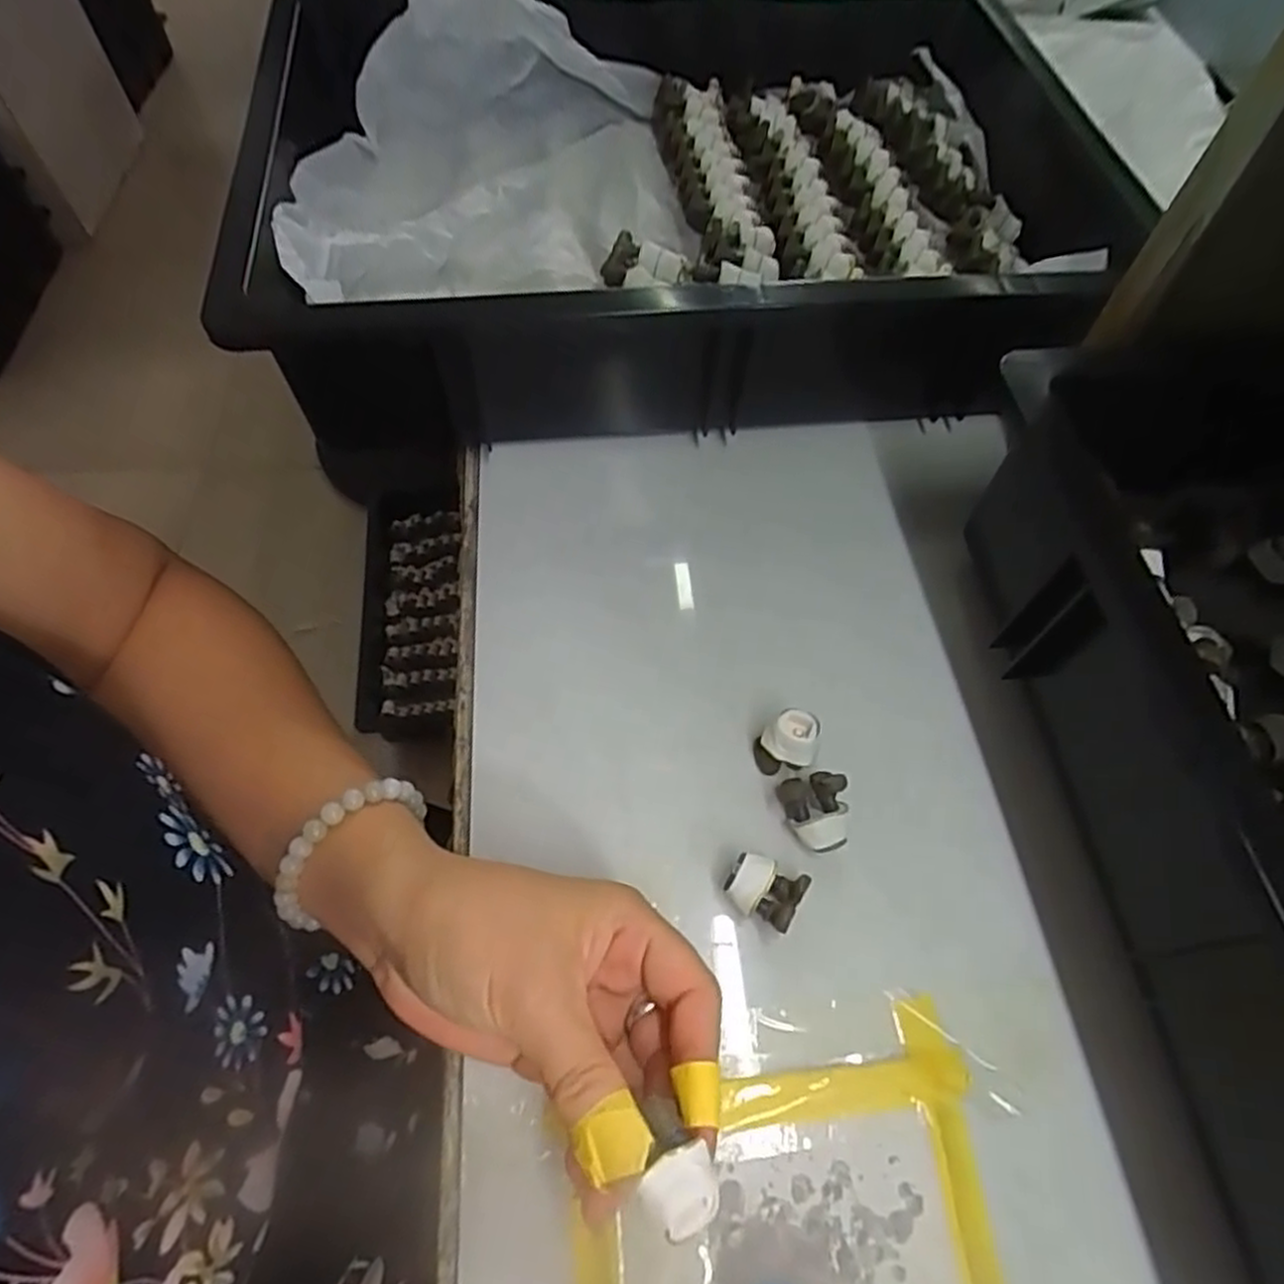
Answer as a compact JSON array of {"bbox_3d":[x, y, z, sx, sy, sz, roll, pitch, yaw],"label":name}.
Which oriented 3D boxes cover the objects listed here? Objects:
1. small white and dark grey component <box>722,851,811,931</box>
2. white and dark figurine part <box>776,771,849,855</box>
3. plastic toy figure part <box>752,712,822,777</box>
[{"bbox_3d":[0.046,0.094,0.284,0.028,0.017,0.022,26,62,12],"label":"small white and dark grey component"},{"bbox_3d":[0.069,0.067,0.297,0.022,0.021,0.031,-9,61,-7],"label":"white and dark figurine part"},{"bbox_3d":[0.059,0.042,0.309,0.022,0.027,0.018,4,60,0],"label":"plastic toy figure part"}]

